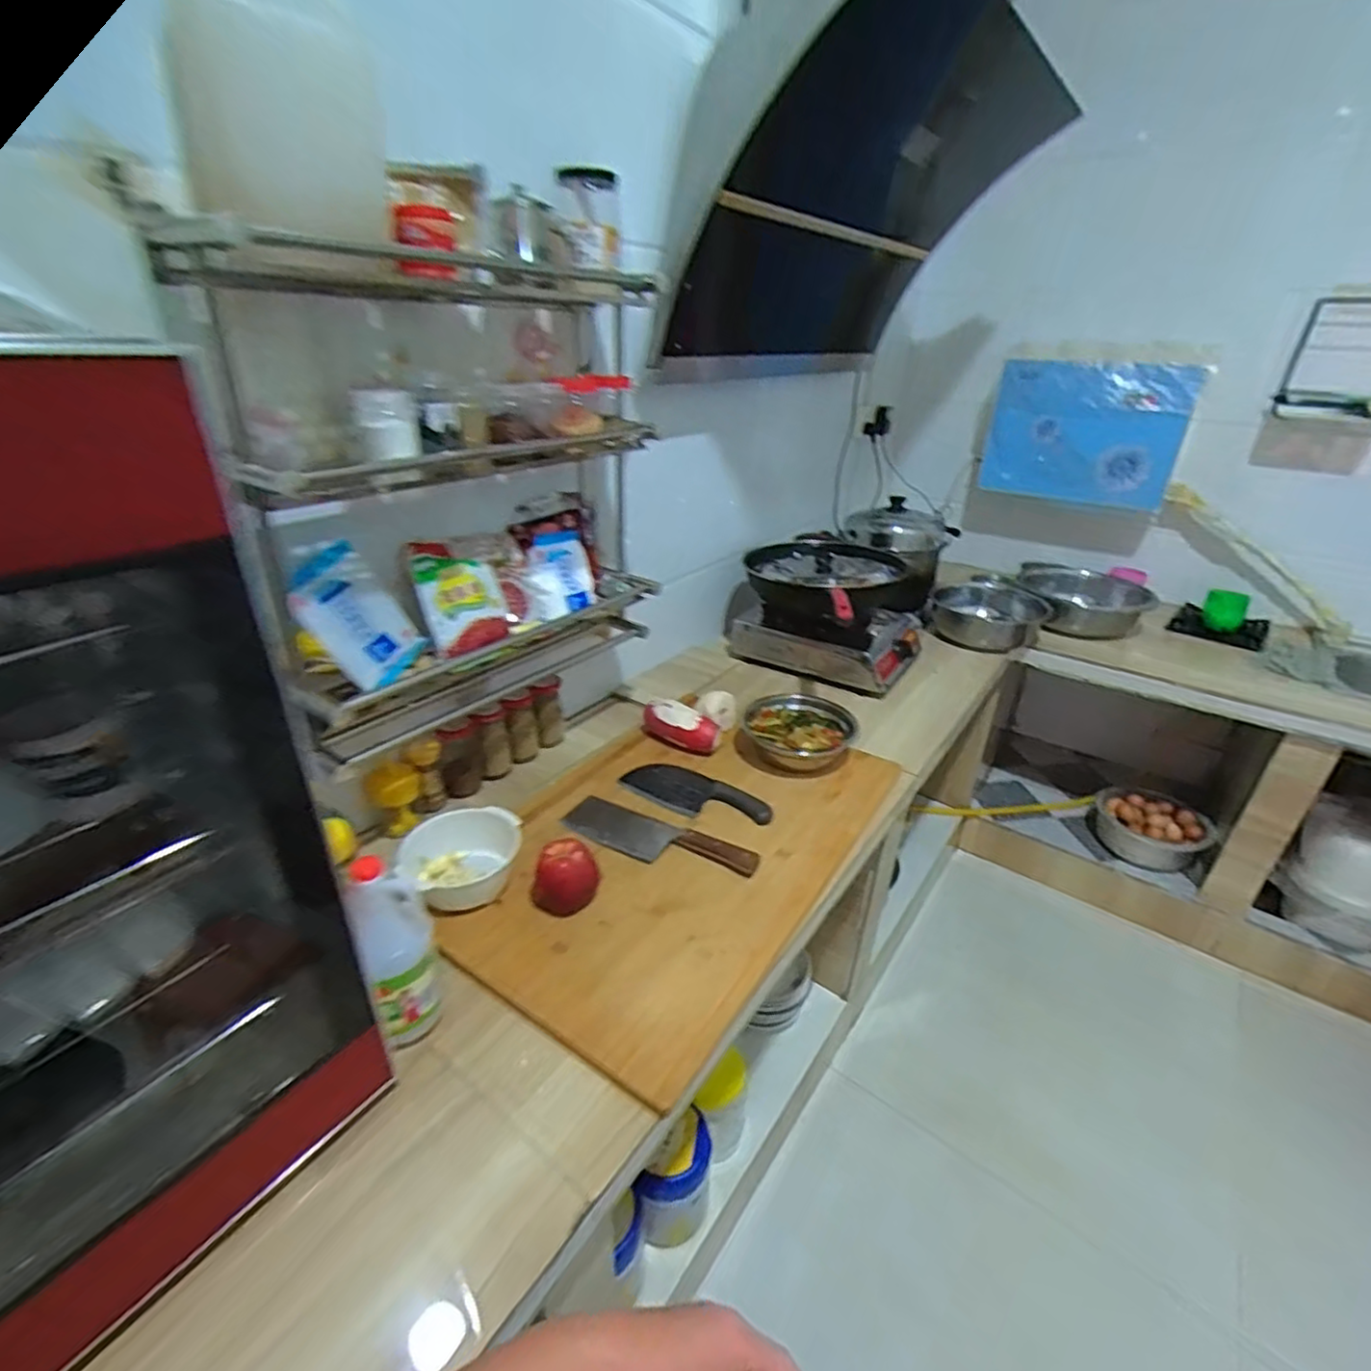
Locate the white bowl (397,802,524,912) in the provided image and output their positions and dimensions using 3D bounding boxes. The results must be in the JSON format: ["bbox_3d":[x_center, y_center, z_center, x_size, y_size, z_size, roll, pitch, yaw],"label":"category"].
[{"bbox_3d":[-0.278,0.219,0.841,0.154,0.068,0.146,1,29,0],"label":"white bowl"}]

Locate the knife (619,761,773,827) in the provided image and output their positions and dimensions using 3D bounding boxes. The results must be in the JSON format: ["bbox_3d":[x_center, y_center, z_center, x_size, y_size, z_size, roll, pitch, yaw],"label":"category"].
[{"bbox_3d":[0.011,0.169,1.026,0.242,0.022,0.097,21,35,32],"label":"knife"}]

